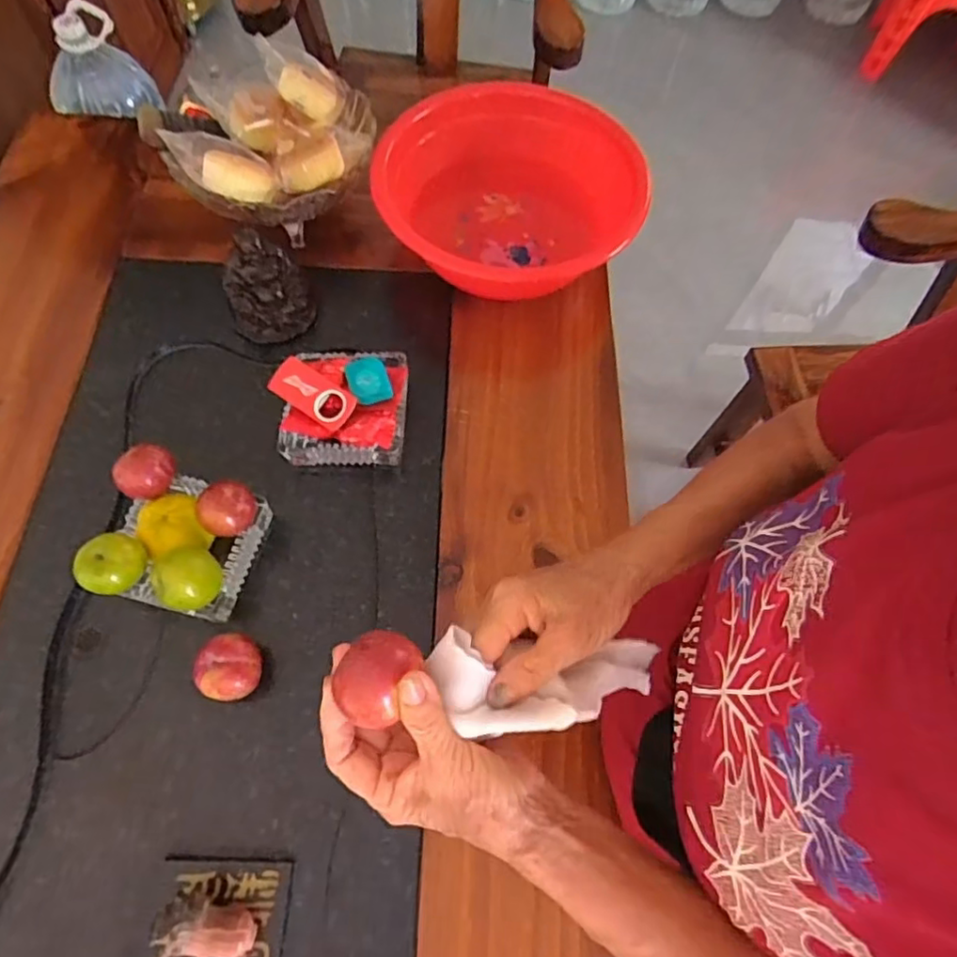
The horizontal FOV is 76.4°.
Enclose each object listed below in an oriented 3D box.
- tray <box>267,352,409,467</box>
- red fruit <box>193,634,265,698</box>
[{"bbox_3d":[-0.142,-0.075,0.626,0.134,0.057,0.121,3,65,0],"label":"tray"},{"bbox_3d":[-0.213,0.164,0.526,0.048,0.044,0.052,1,65,-1],"label":"red fruit"}]

